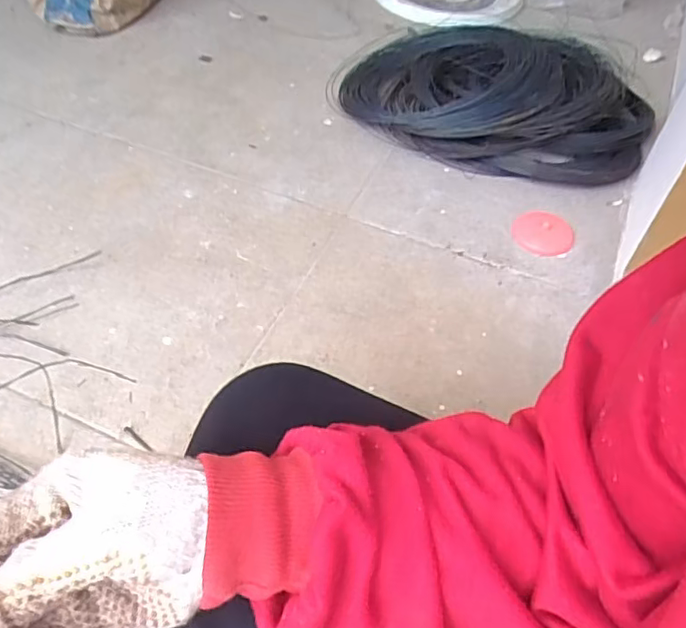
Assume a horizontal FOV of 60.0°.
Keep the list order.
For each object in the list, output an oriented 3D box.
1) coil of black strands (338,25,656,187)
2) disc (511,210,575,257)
[{"bbox_3d":[0.234,-0.337,0.919,0.470,0.113,0.333,7,51,2],"label":"coil of black strands"},{"bbox_3d":[0.261,-0.106,0.777,0.077,0.016,0.075,2,51,-2],"label":"disc"}]

